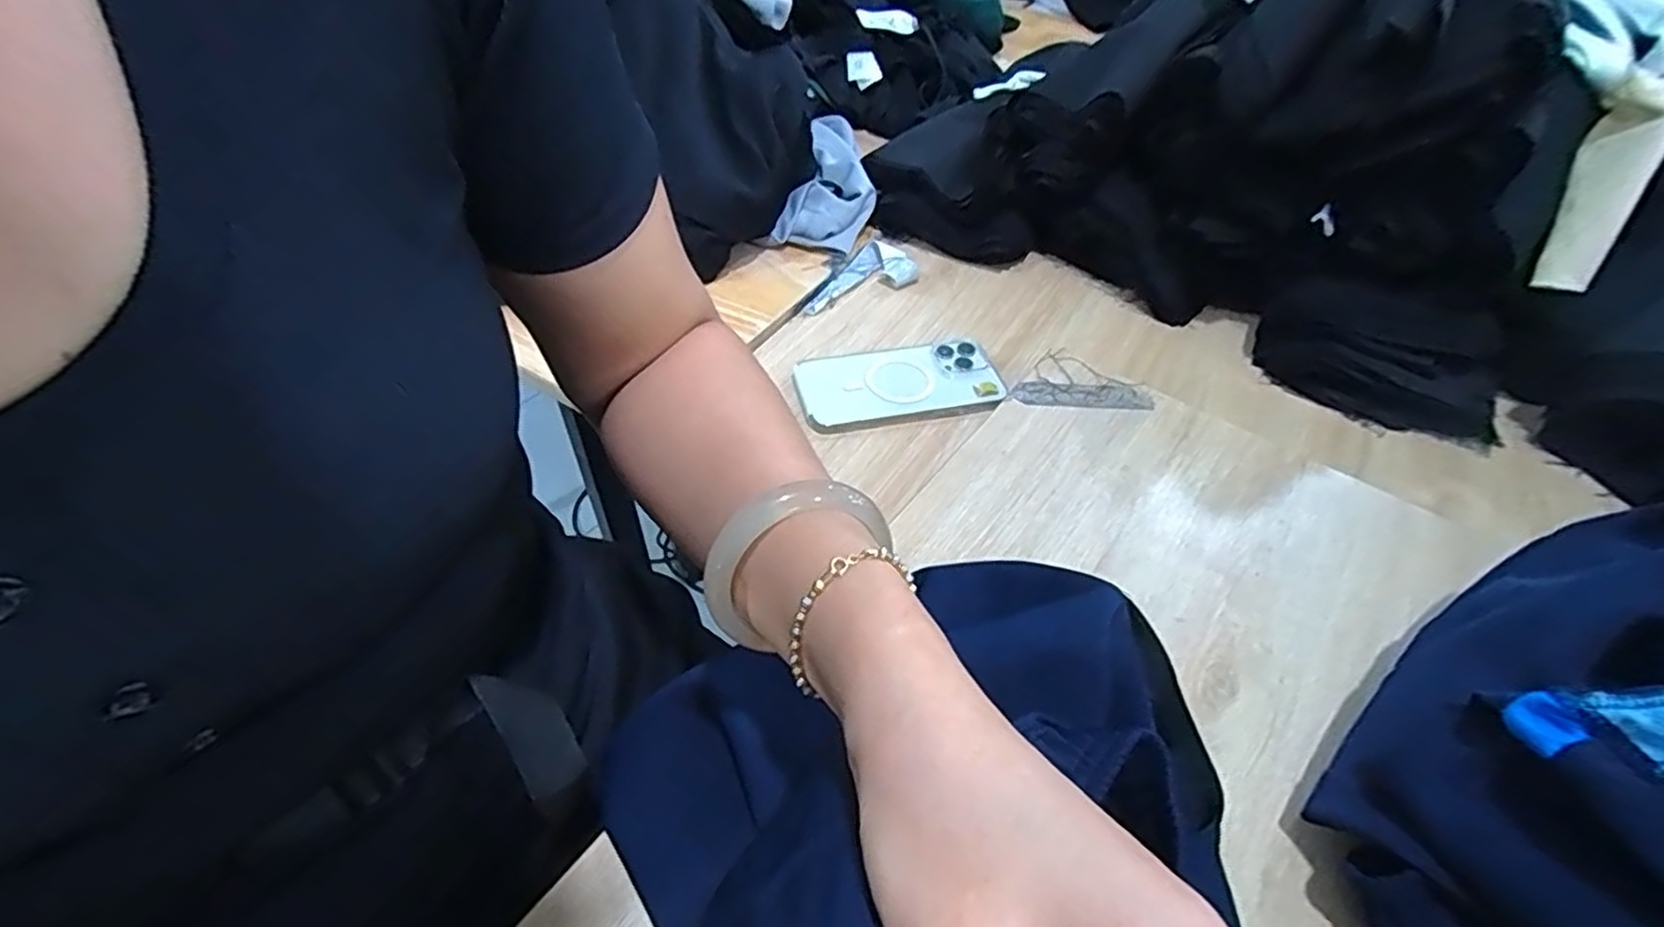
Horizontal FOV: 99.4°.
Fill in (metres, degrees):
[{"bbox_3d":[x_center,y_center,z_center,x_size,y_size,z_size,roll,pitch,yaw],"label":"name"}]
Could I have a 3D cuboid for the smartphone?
[{"bbox_3d":[0.053,-0.062,0.567,0.159,0.017,0.076,-11,49,-14],"label":"smartphone"}]

